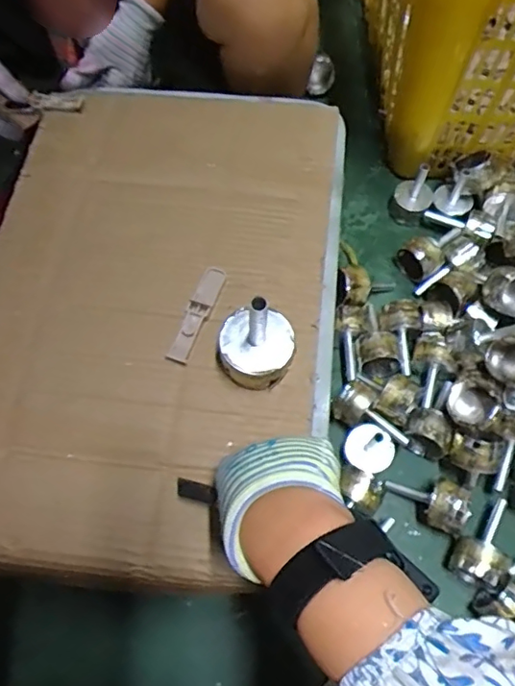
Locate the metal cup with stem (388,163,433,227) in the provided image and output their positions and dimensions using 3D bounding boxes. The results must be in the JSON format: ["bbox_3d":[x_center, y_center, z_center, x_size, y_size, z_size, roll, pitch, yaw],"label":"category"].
[{"bbox_3d":[0.258,-0.248,0.879,0.061,0.124,0.061,-1,67,1],"label":"metal cup with stem"}]

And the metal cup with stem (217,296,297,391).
[{"bbox_3d":[-0.001,-0.004,0.436,0.065,0.105,0.058,3,67,3],"label":"metal cup with stem"}]

